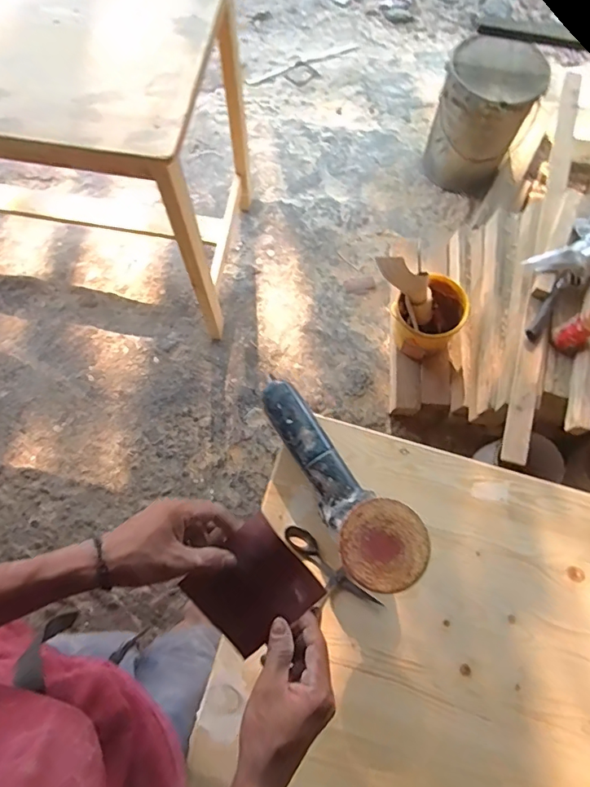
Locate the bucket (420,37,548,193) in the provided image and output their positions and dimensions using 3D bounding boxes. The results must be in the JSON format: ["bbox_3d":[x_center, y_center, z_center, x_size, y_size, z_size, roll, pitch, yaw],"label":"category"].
[{"bbox_3d":[0.596,-0.893,1.564,0.269,0.367,0.260,0,72,-1],"label":"bucket"}]

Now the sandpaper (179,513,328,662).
[{"bbox_3d":[-0.042,0.190,0.467,0.106,0.008,0.098,-42,89,4],"label":"sandpaper"}]

